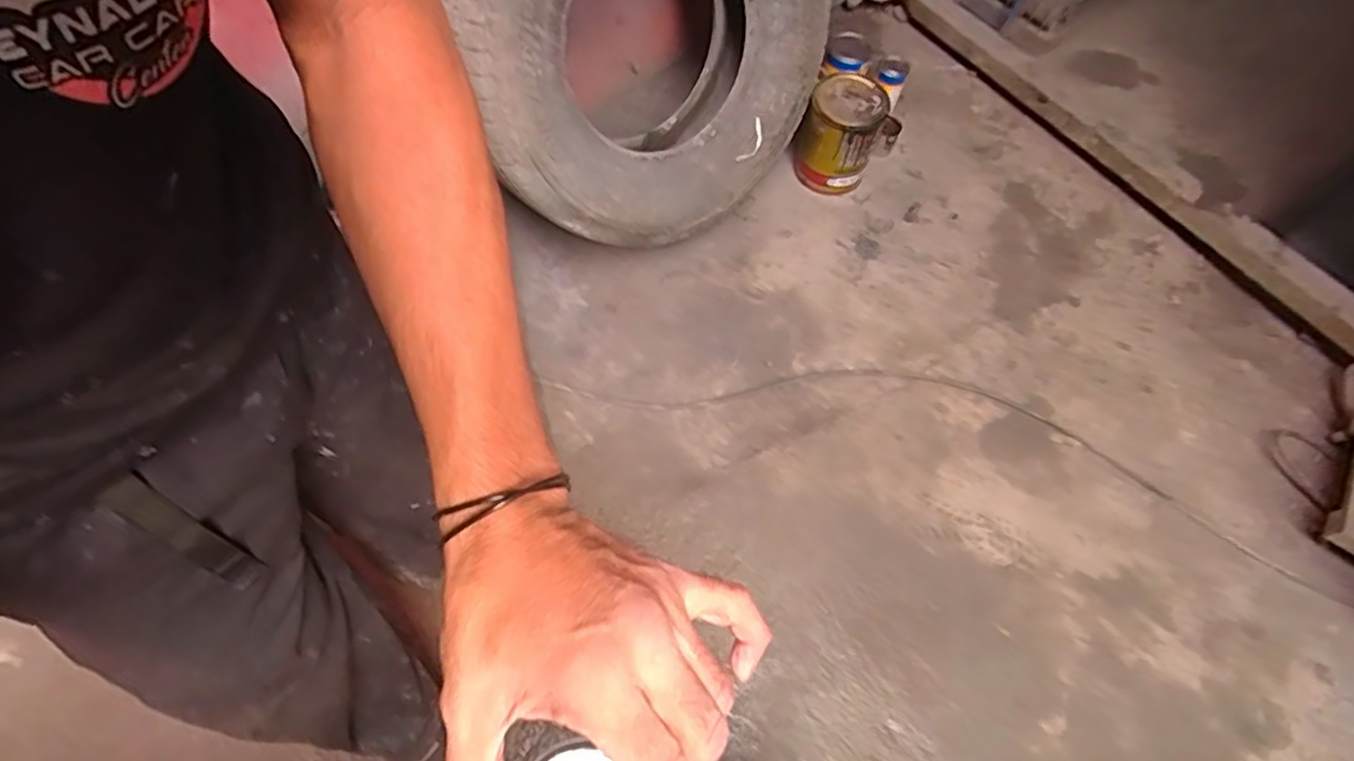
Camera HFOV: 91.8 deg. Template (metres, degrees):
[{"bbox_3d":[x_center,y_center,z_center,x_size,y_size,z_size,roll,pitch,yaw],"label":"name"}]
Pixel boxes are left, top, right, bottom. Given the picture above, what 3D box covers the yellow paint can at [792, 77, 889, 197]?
[{"bbox_3d":[0.352,-0.525,1.464,0.161,0.236,0.166,1,63,-2],"label":"yellow paint can"}]

